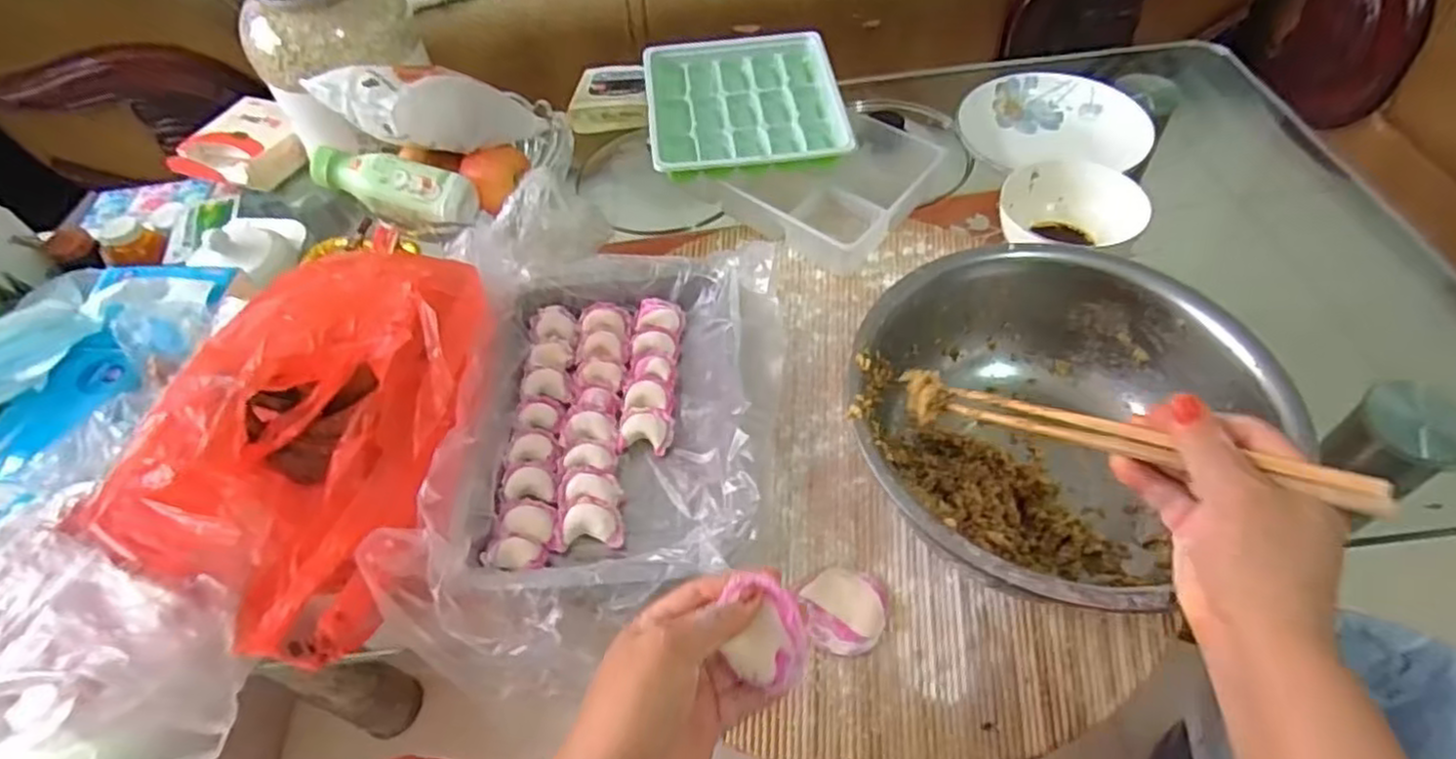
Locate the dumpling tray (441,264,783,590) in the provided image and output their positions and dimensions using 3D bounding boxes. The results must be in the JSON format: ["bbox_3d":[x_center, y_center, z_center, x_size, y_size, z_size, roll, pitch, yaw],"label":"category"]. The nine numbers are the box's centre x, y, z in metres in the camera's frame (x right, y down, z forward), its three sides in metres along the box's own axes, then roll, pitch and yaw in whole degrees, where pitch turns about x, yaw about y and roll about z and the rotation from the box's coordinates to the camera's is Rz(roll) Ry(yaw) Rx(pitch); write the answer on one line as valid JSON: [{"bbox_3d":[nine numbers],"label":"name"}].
[{"bbox_3d":[-0.086,0.027,0.588,0.224,0.056,0.305,-1,53,3],"label":"dumpling tray"}]

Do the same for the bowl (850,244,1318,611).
[{"bbox_3d":[0.224,0.042,0.525,0.274,0.114,0.271,-34,58,-20],"label":"bowl"}]

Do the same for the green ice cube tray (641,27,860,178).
[{"bbox_3d":[0.016,-0.290,0.759,0.193,0.039,0.199,-6,53,-1],"label":"green ice cube tray"}]

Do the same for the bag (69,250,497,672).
[{"bbox_3d":[-0.312,0.044,0.533,0.215,0.100,0.305,0,53,4],"label":"bag"}]

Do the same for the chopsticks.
[{"bbox_3d":[0.216,0.032,0.387,0.208,0.015,0.017,15,52,45],"label":"chopsticks"}]

